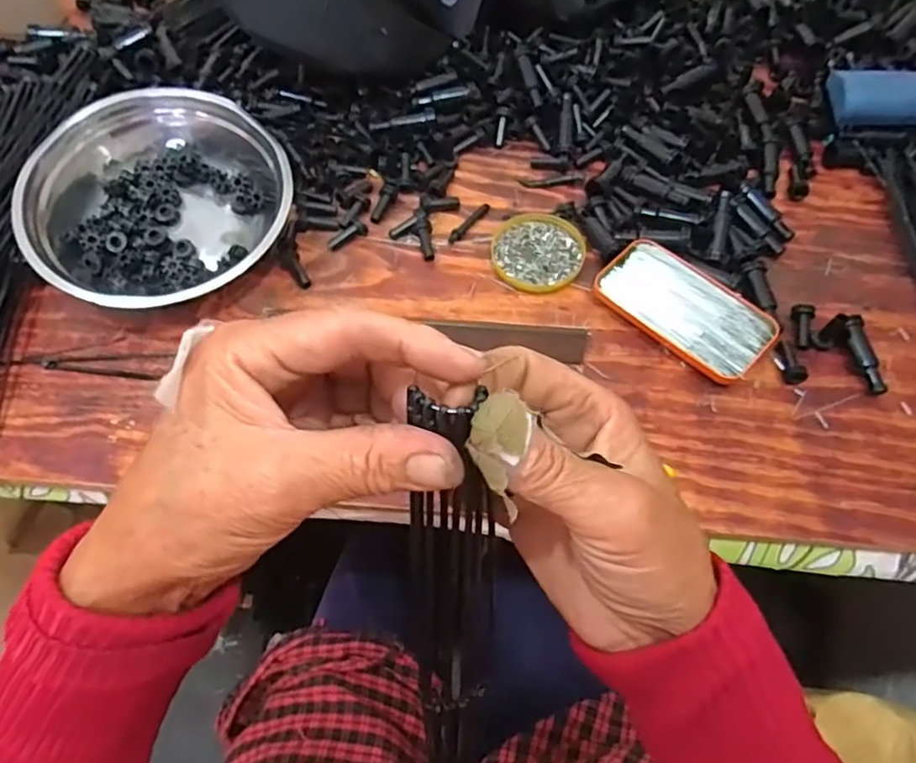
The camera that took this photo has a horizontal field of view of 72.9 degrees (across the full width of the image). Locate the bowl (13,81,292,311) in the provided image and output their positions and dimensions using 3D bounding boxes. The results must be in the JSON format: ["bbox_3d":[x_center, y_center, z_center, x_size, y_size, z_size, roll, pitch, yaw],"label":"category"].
[{"bbox_3d":[-0.270,-0.170,0.558,0.213,0.080,0.213,0,61,1],"label":"bowl"}]

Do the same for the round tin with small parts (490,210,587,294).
[{"bbox_3d":[0.074,-0.120,0.571,0.081,0.006,0.089,0,61,1],"label":"round tin with small parts"}]

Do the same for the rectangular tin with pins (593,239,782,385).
[{"bbox_3d":[0.194,-0.063,0.526,0.080,0.015,0.144,-40,68,-19],"label":"rectangular tin with pins"}]

